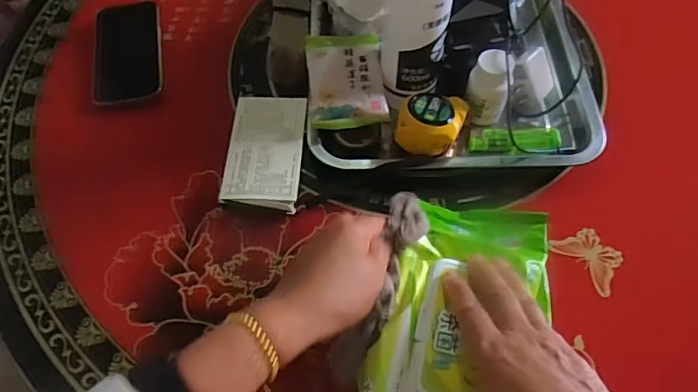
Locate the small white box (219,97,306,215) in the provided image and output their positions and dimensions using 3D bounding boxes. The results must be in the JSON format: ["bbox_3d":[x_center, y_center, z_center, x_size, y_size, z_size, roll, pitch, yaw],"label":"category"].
[{"bbox_3d":[-0.080,-0.045,0.491,0.070,0.015,0.123,2,58,2],"label":"small white box"}]

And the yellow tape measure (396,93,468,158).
[{"bbox_3d":[0.079,-0.073,0.484,0.053,0.033,0.067,23,60,14],"label":"yellow tape measure"}]

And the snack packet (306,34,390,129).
[{"bbox_3d":[-0.003,-0.118,0.510,0.071,0.030,0.103,-5,58,-3],"label":"snack packet"}]

